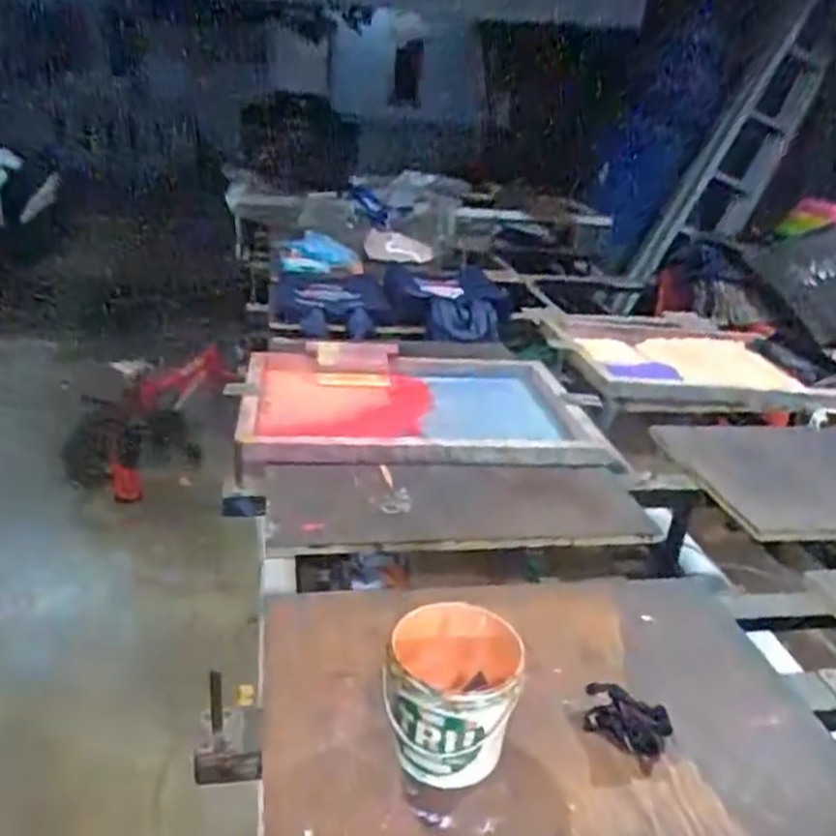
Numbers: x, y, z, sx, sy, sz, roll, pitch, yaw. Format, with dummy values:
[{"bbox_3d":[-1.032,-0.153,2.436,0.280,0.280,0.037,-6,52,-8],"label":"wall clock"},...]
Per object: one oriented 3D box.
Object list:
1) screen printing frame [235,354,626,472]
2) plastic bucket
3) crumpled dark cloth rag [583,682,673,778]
[{"bbox_3d":[-0.007,-0.031,1.507,0.672,0.059,0.500,0,26,-10],"label":"screen printing frame"},{"bbox_3d":[0.031,0.268,0.730,0.123,0.126,0.123,4,25,-2],"label":"plastic bucket"},{"bbox_3d":[0.209,0.308,0.772,0.095,0.045,0.061,24,30,35],"label":"crumpled dark cloth rag"}]

